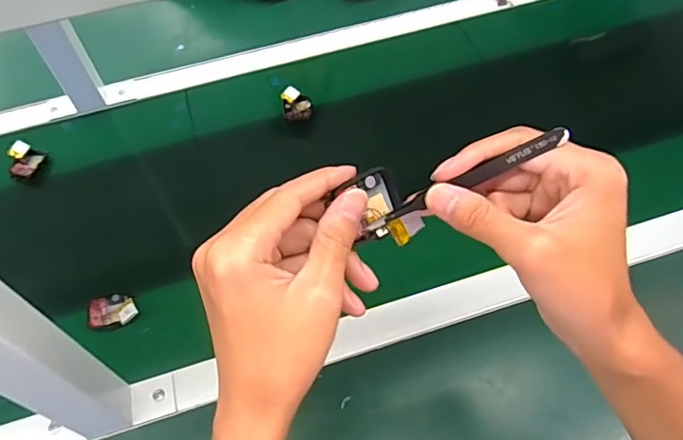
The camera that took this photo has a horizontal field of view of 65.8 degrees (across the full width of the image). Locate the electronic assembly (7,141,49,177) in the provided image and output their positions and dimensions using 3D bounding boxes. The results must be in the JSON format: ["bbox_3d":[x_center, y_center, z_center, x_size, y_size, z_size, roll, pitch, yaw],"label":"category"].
[{"bbox_3d":[-0.402,-0.075,0.668,0.039,0.010,0.040,34,66,-15],"label":"electronic assembly"}]

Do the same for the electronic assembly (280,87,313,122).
[{"bbox_3d":[-0.058,-0.151,0.692,0.037,0.016,0.053,-11,55,-4],"label":"electronic assembly"}]

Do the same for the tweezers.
[{"bbox_3d":[0.071,-0.024,0.290,0.107,0.006,0.008,-28,54,15],"label":"tweezers"}]

